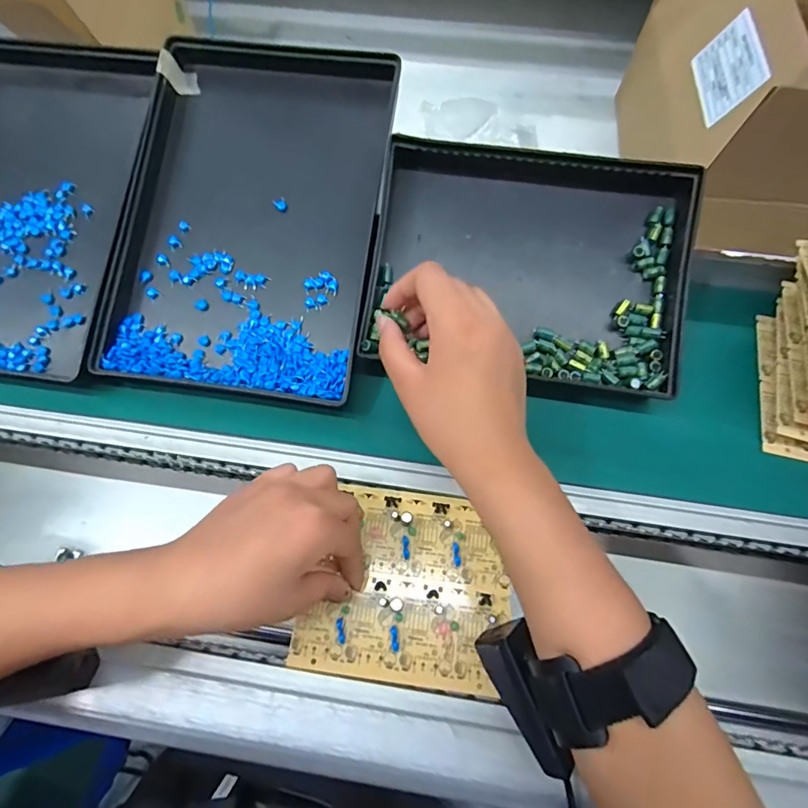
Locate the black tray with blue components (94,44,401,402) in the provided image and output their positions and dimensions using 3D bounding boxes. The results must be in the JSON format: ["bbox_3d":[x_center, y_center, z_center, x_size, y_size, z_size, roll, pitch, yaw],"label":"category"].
[{"bbox_3d":[-0.116,-0.147,0.372,0.195,0.026,0.281,7,81,6],"label":"black tray with blue components"}]

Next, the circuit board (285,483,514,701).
[{"bbox_3d":[0.001,0.119,0.318,0.127,0.008,0.119,7,67,3],"label":"circuit board"}]

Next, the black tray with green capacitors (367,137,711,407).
[{"bbox_3d":[0.091,-0.101,0.358,0.225,0.043,0.164,8,83,5],"label":"black tray with green capacitors"}]

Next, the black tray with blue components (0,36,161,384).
[{"bbox_3d":[-0.310,-0.171,0.386,0.195,0.029,0.297,8,79,2],"label":"black tray with blue components"}]

